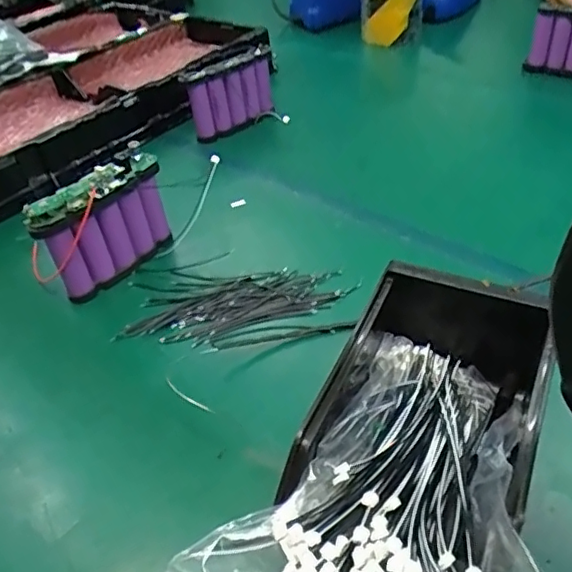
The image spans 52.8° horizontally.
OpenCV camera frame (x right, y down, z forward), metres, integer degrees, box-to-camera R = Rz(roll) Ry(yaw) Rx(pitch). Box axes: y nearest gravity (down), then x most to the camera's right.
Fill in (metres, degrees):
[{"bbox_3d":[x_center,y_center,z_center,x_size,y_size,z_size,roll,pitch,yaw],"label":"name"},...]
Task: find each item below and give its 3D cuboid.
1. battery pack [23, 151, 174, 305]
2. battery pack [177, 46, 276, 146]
[{"bbox_3d":[-0.145,-0.050,0.470,0.030,0.092,0.107,25,50,30],"label":"battery pack"},{"bbox_3d":[-0.059,-0.218,0.661,0.110,0.082,0.026,-30,47,-25],"label":"battery pack"}]

